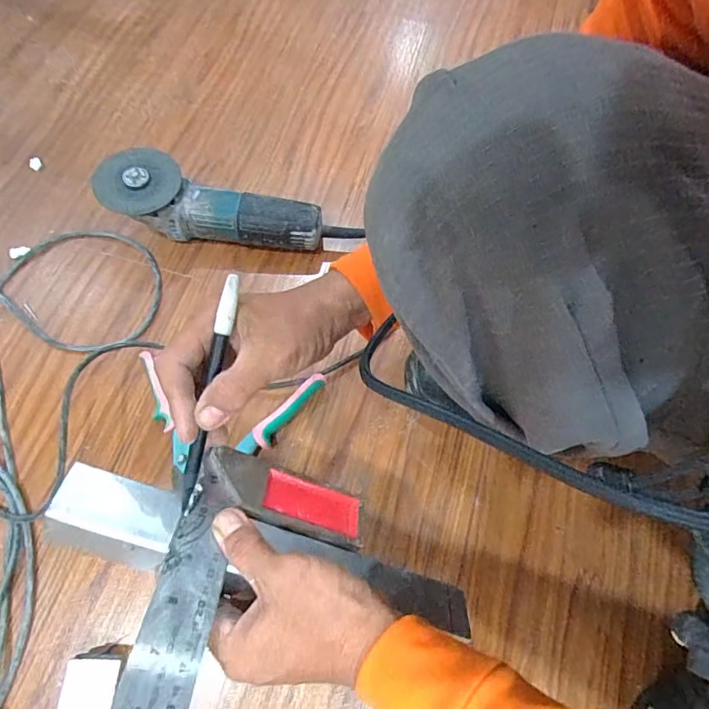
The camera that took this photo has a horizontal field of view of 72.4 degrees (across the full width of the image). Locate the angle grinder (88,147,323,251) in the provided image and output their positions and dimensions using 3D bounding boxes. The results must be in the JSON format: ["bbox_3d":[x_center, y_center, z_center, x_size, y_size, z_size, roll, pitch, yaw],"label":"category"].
[{"bbox_3d":[-0.173,-0.181,0.603,0.263,0.079,0.083,11,66,-12],"label":"angle grinder"}]

